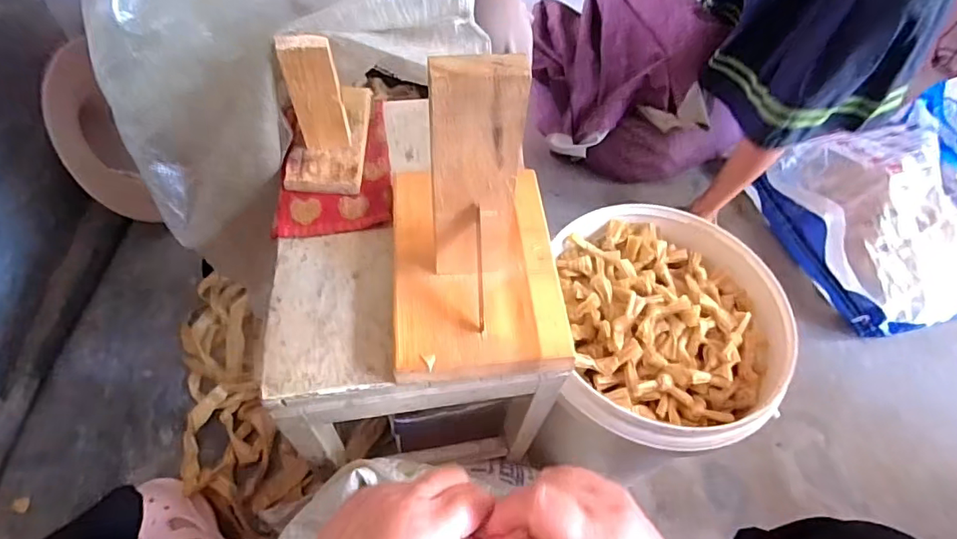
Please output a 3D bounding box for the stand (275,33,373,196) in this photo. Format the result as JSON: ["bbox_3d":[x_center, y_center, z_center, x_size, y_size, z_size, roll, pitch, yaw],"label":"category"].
[{"bbox_3d":[-0.152,-0.163,0.498,0.071,0.129,0.122,1,56,-4],"label":"stand"}]

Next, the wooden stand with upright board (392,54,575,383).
[{"bbox_3d":[0.004,-0.047,0.373,0.137,0.203,0.175,-2,56,-6],"label":"wooden stand with upright board"}]

